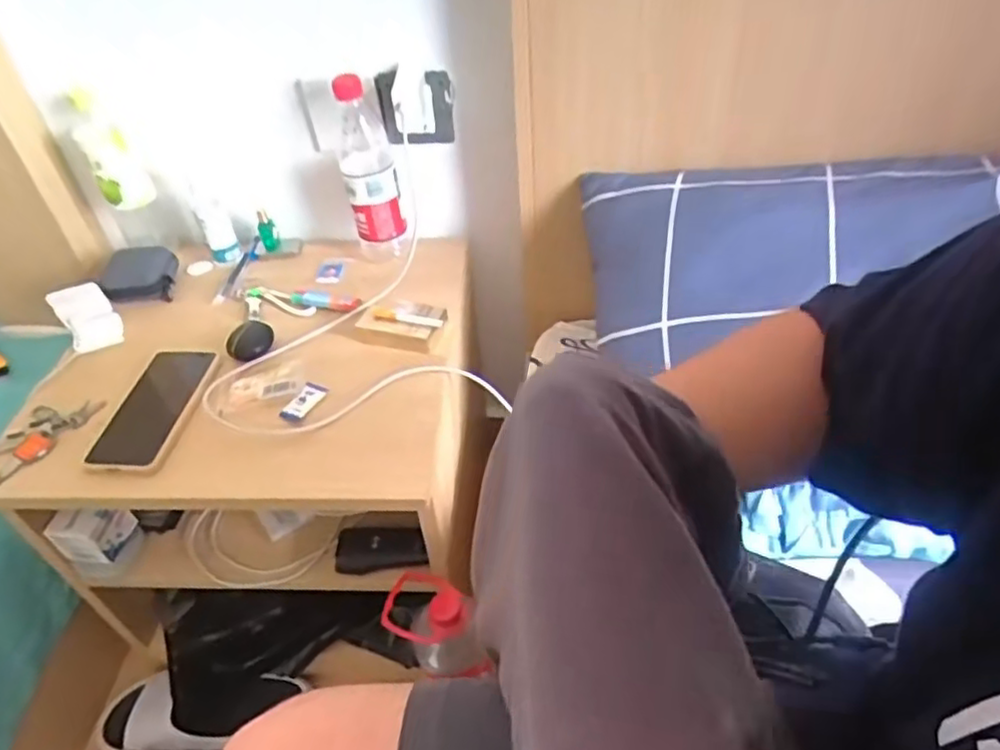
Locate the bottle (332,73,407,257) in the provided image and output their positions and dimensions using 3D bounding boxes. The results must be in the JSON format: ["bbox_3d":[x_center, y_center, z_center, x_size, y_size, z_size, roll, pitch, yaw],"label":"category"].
[{"bbox_3d":[-0.157,-0.245,0.819,0.062,0.215,0.072,-11,44,-6],"label":"bottle"}]

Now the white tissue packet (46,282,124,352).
[{"bbox_3d":[-0.470,-0.069,0.772,0.052,0.072,0.025,-17,45,-11],"label":"white tissue packet"}]

